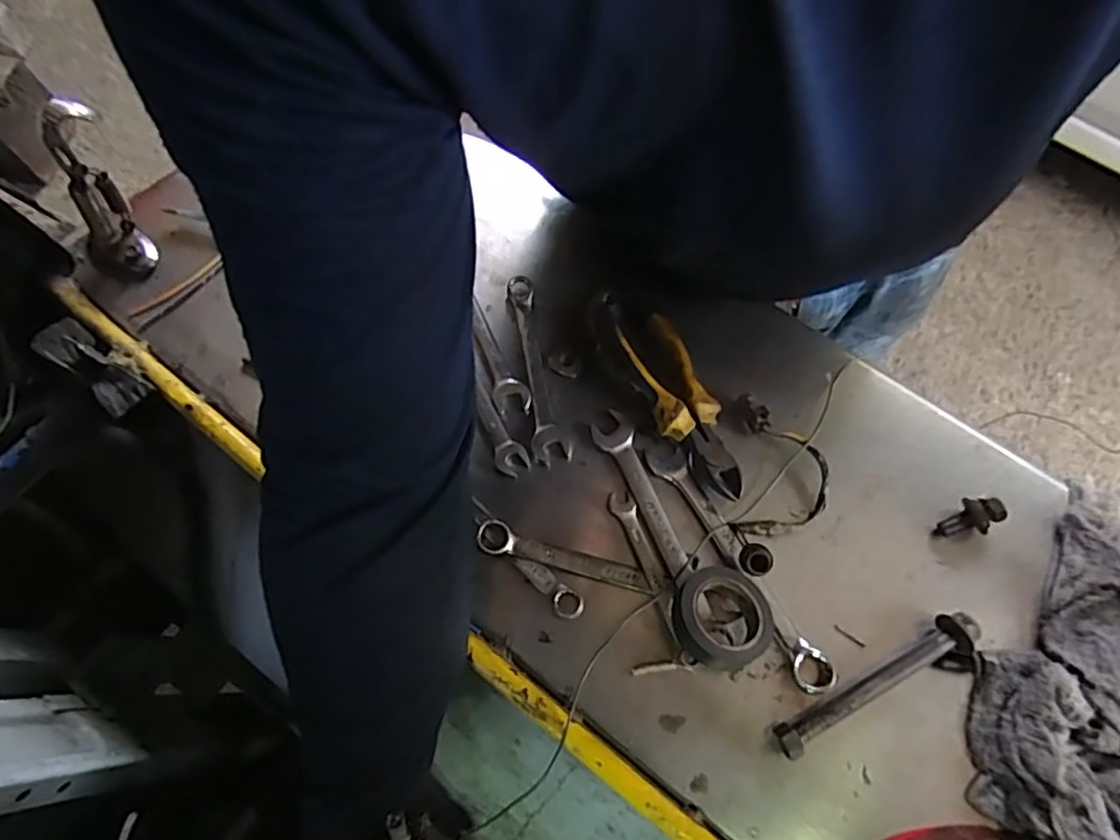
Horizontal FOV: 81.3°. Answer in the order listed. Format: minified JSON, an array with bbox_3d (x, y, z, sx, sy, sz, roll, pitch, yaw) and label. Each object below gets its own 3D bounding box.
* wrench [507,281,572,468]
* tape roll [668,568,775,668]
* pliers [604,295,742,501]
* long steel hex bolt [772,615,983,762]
[{"bbox_3d":[-0.017,-0.039,0.460,0.024,0.004,0.142,-10,68,-3],"label":"wrench"},{"bbox_3d":[0.095,0.116,0.386,0.055,0.033,0.055,22,70,10],"label":"tape roll"},{"bbox_3d":[0.076,-0.023,0.444,0.040,0.022,0.164,-22,69,-7],"label":"pliers"},{"bbox_3d":[0.185,0.155,0.381,0.135,0.019,0.018,-28,70,-10],"label":"long steel hex bolt"}]

